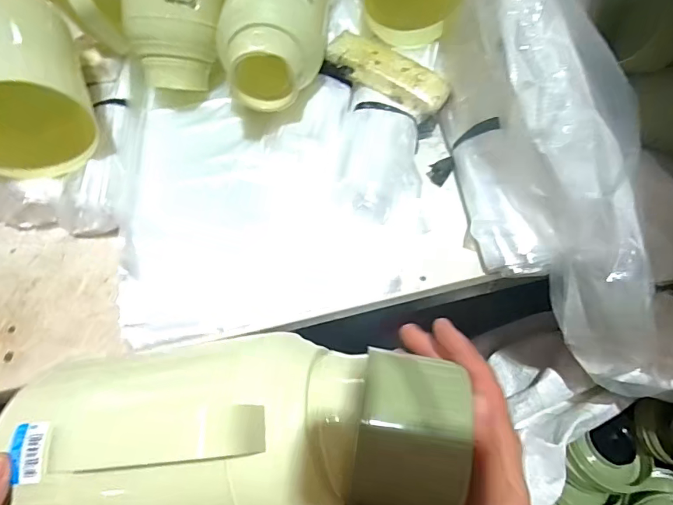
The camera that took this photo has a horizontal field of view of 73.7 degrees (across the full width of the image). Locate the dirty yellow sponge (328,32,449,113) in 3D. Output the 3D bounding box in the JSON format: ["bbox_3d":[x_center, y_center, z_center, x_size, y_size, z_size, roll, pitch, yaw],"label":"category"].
[{"bbox_3d":[0.070,-0.246,0.608,0.173,0.036,0.071,25,66,15],"label":"dirty yellow sponge"}]

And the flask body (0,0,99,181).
[{"bbox_3d":[-0.375,-0.209,0.528,0.129,0.152,0.216,-22,63,-9],"label":"flask body"}]

